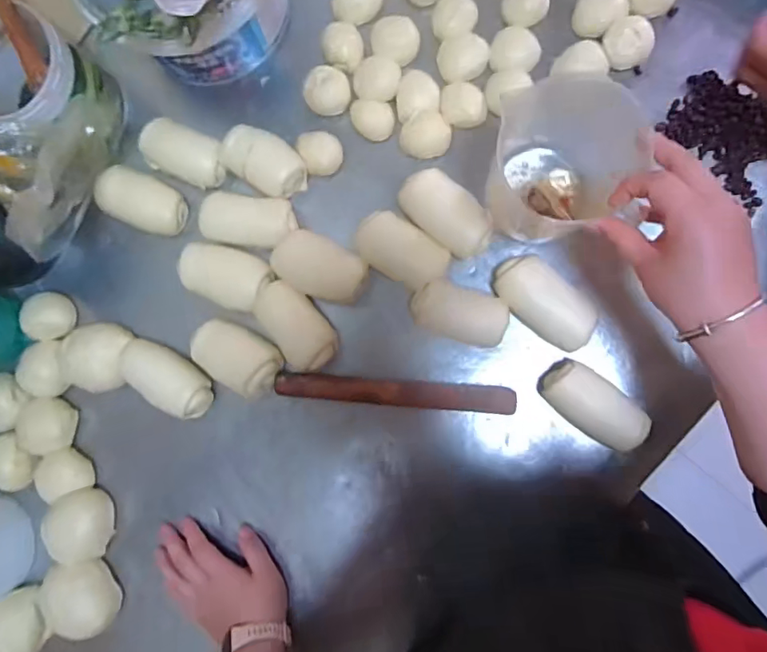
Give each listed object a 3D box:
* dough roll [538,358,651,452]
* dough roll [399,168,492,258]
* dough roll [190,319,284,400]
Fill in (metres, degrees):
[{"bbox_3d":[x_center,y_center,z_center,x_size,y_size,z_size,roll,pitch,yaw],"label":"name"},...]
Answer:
[{"bbox_3d":[0.206,0.081,0.500,0.103,0.050,0.050,40,92,8],"label":"dough roll"},{"bbox_3d":[0.065,-0.114,0.526,0.101,0.036,0.055,42,92,8],"label":"dough roll"},{"bbox_3d":[-0.152,0.032,0.533,0.094,0.037,0.057,35,91,8],"label":"dough roll"}]

